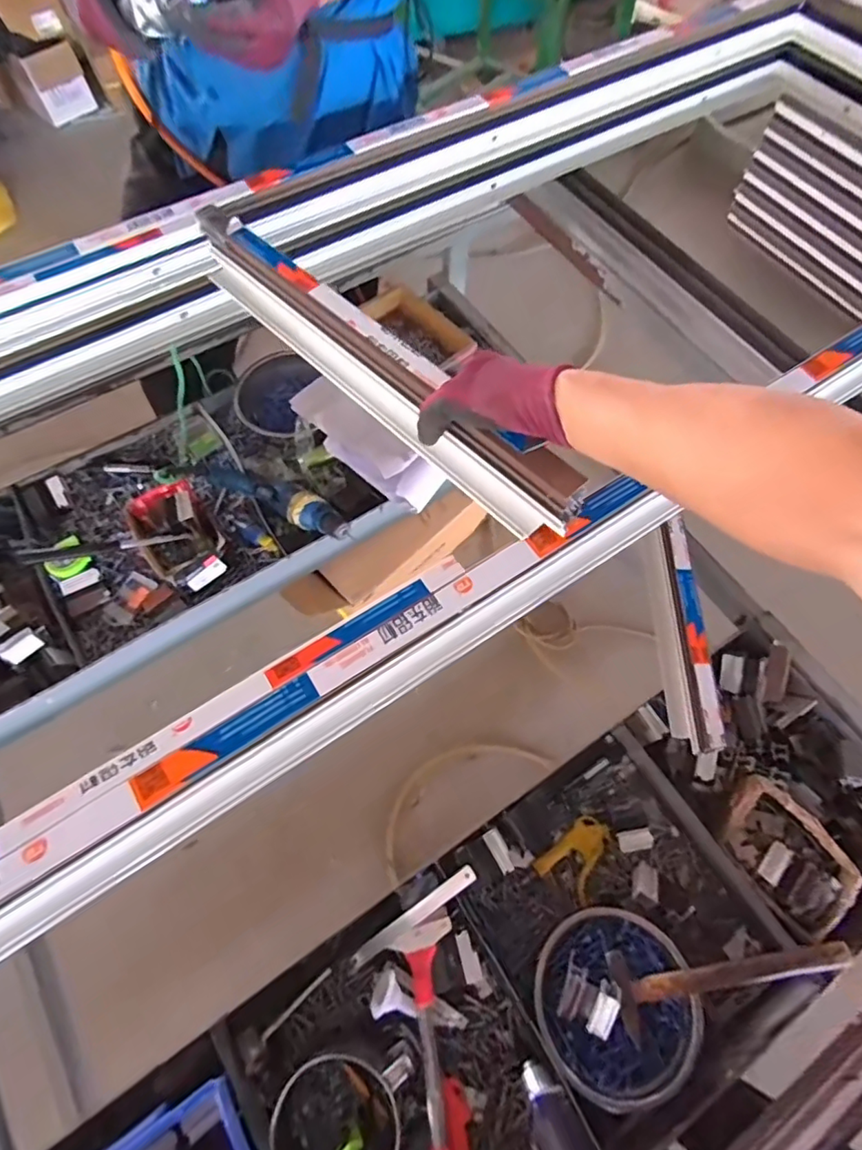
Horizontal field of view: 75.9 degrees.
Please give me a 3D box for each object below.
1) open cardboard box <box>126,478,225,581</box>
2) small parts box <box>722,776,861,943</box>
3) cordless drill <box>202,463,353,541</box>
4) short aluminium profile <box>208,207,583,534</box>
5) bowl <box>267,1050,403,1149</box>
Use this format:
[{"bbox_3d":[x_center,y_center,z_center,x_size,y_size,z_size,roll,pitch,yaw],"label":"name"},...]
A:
[{"bbox_3d":[-0.439,-0.077,0.947,0.121,0.080,0.189,-34,70,-15],"label":"open cardboard box"},{"bbox_3d":[0.500,0.401,0.790,0.129,0.062,0.184,-37,71,-16],"label":"small parts box"},{"bbox_3d":[-0.252,-0.132,0.957,0.254,0.059,0.063,22,67,8],"label":"cordless drill"},{"bbox_3d":[-0.074,-0.225,0.575,0.045,0.085,0.577,-39,67,-17],"label":"short aluminium profile"},{"bbox_3d":[-0.112,0.663,0.655,0.149,0.066,0.142,0,66,-1],"label":"bowl"}]

